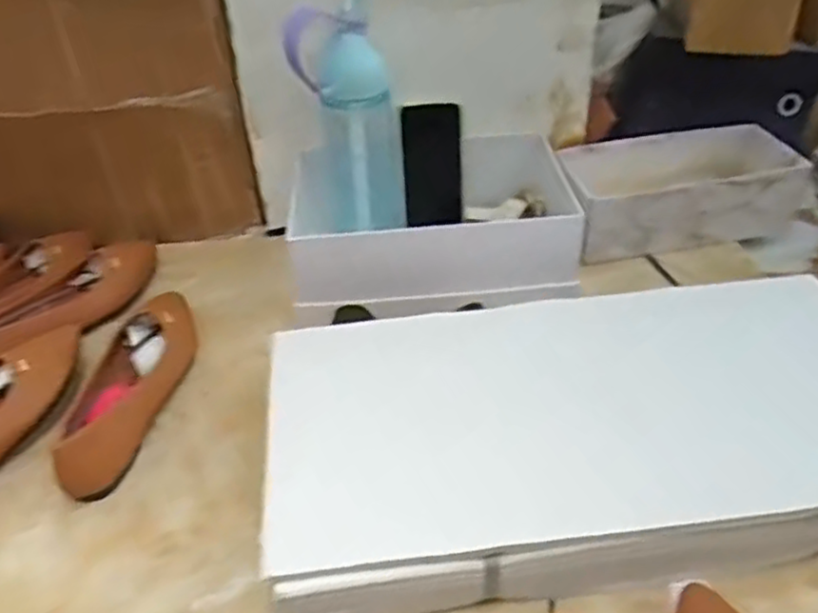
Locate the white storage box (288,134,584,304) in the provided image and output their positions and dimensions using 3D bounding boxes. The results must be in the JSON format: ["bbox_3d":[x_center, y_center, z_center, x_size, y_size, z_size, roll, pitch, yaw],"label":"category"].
[{"bbox_3d":[0.023,-0.107,0.816,0.317,0.102,0.193,0,39,3],"label":"white storage box"}]

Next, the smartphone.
[{"bbox_3d":[0.030,-0.168,0.847,0.069,0.140,0.013,-2,23,5],"label":"smartphone"}]

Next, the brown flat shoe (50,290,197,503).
[{"bbox_3d":[-0.270,0.068,0.679,0.079,0.061,0.250,6,40,10],"label":"brown flat shoe"}]

